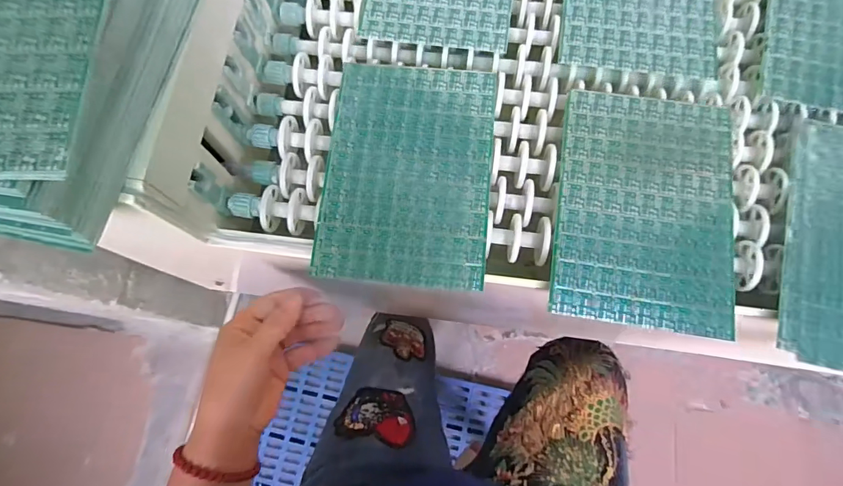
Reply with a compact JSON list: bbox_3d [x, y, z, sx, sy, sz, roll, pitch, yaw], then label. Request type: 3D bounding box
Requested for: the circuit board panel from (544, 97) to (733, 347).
[{"bbox_3d":[0.183,-0.032,0.376,0.138,0.005,0.198,9,74,4],"label":"circuit board panel"}]

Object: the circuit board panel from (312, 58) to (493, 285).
[{"bbox_3d":[-0.011,-0.063,0.393,0.139,0.005,0.198,5,73,3],"label":"circuit board panel"}]

